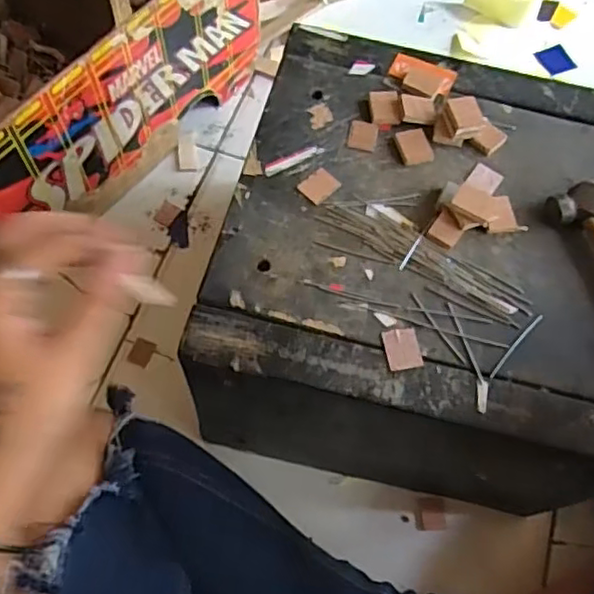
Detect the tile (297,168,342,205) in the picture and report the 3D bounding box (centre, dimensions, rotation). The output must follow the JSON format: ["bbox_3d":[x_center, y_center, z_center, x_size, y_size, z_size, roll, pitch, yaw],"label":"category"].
[{"bbox_3d":[0.014,-0.072,0.408,0.024,0.004,0.020,-40,73,-19],"label":"tile"}]

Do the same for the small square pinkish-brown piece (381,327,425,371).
[{"bbox_3d":[0.060,0.029,0.362,0.020,0.004,0.024,-8,65,-7],"label":"small square pinkish-brown piece"}]

